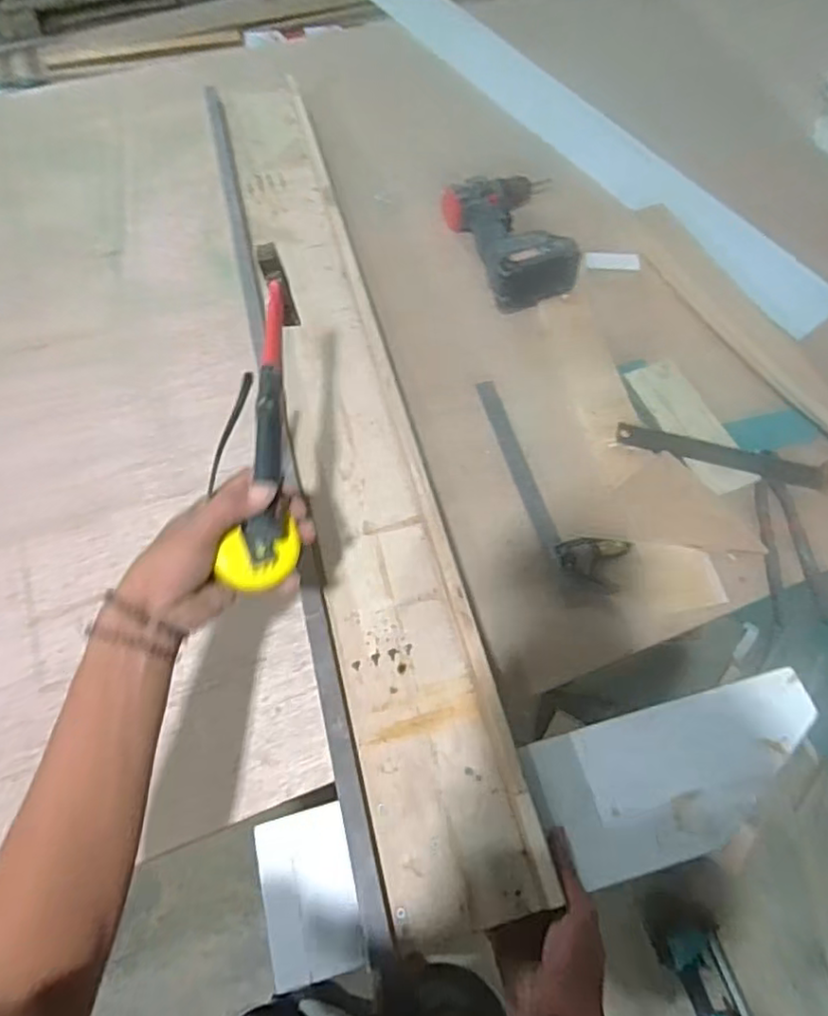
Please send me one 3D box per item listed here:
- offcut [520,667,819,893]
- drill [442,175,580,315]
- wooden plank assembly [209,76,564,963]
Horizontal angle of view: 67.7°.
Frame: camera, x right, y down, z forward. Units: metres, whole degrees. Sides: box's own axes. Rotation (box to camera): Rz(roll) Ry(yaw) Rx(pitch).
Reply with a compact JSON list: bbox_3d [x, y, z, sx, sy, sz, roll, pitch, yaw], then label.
[{"bbox_3d":[0.239,0.231,0.538,0.258,0.016,0.117,-13,66,-8],"label":"offcut"},{"bbox_3d":[0.157,-0.413,0.899,0.166,0.091,0.256,-16,66,-7],"label":"drill"},{"bbox_3d":[-0.103,-0.160,0.742,0.156,0.034,1.143,-12,61,-7],"label":"wooden plank assembly"}]

